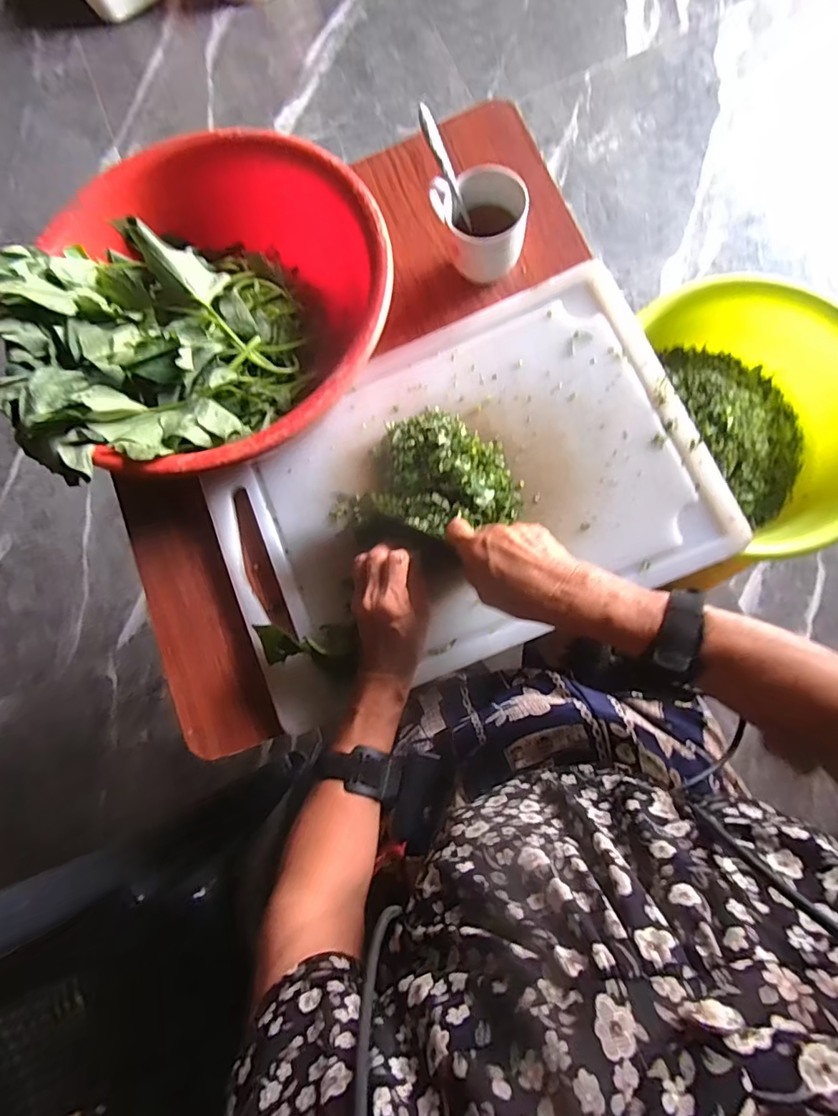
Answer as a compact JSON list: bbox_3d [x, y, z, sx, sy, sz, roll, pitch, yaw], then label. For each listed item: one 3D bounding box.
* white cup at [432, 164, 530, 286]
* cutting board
[{"bbox_3d":[0.059,-0.333,0.527,0.090,0.086,0.076,1,81,5],"label":"white cup"},{"bbox_3d":[0.034,-0.072,0.523,0.482,0.014,0.334,-23,80,1],"label":"cutting board"}]

